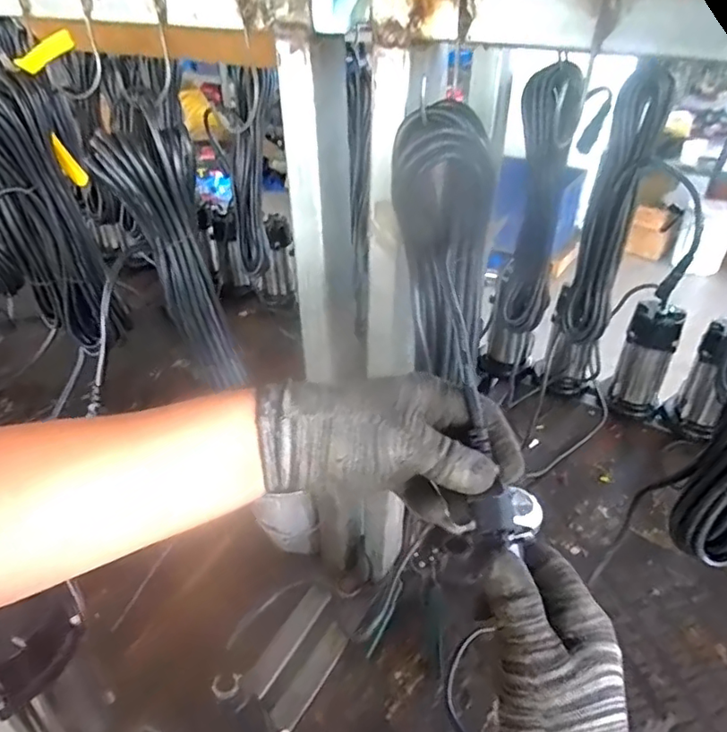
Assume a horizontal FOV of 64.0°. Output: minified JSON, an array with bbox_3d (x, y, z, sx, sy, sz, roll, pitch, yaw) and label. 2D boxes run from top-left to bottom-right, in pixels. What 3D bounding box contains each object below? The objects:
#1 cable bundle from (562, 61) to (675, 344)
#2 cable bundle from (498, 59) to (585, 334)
[{"bbox_3d":[0.312,-0.190,0.740,0.058,0.339,0.030,18,38,20],"label":"cable bundle"},{"bbox_3d":[0.245,-0.210,0.783,0.100,0.333,0.057,4,35,2],"label":"cable bundle"}]

